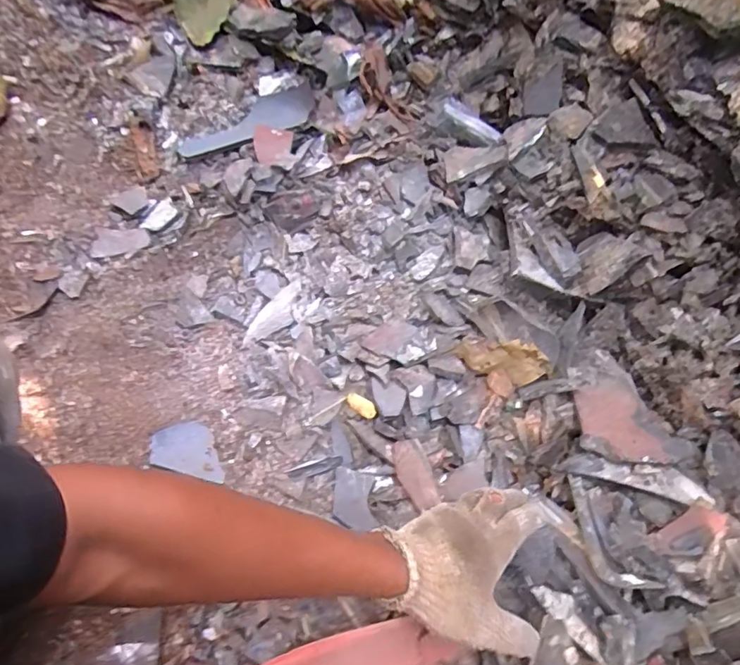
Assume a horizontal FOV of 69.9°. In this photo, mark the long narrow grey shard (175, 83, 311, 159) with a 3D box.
[{"bbox_3d":[-0.189,-0.320,0.816,0.218,0.013,0.068,-24,69,2],"label":"long narrow grey shard"}]

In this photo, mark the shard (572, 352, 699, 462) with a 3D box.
[{"bbox_3d":[0.276,0.095,0.591,0.092,0.013,0.138,-26,56,-7],"label":"shard"}]

